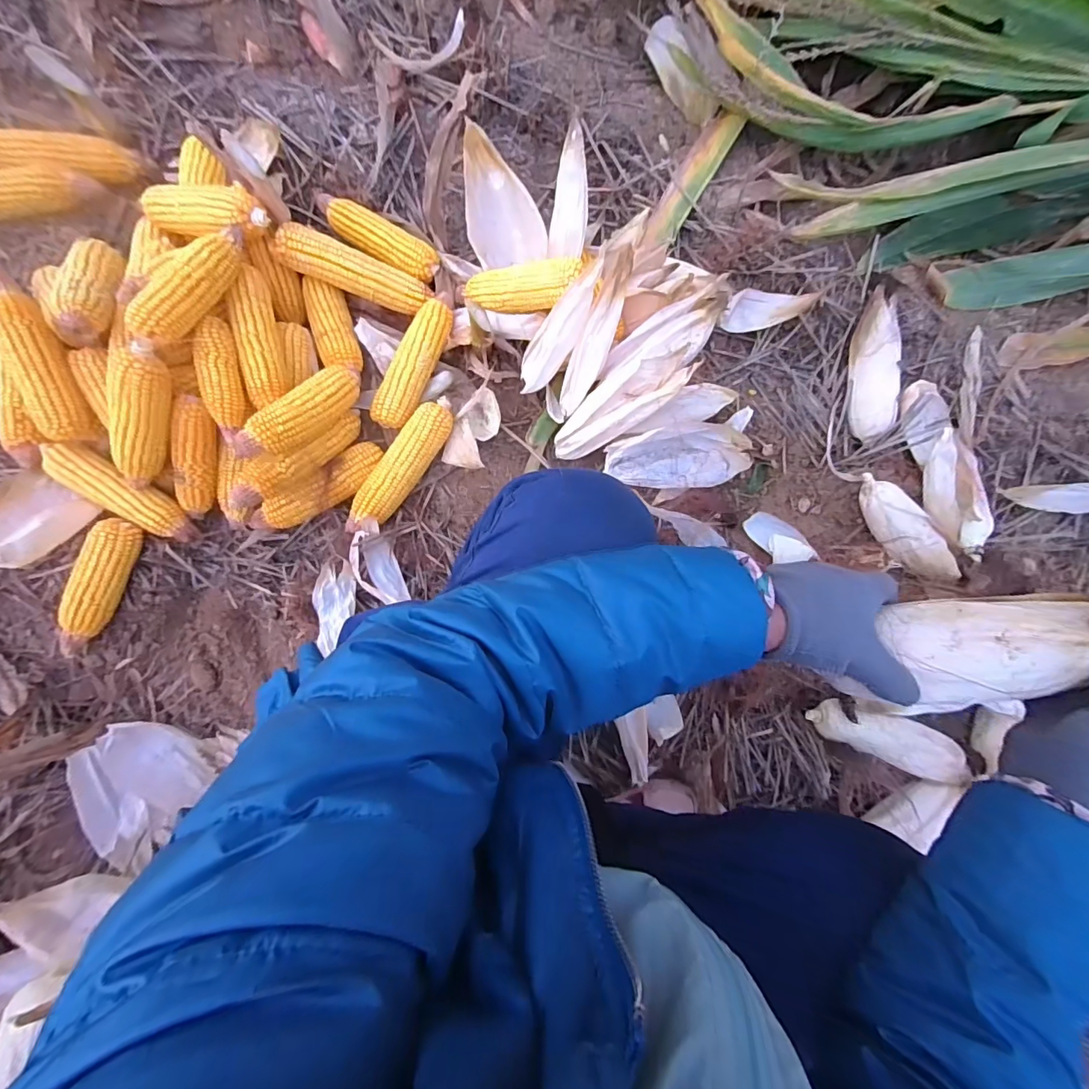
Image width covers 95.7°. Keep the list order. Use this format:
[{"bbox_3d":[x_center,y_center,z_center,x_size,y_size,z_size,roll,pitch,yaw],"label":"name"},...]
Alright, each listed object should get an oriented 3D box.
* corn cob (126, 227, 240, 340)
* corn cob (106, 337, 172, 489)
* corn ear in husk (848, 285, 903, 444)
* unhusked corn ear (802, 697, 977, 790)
[{"bbox_3d":[-0.423,-0.308,0.579,0.058,0.044,0.176,28,71,-2],"label":"corn cob"},{"bbox_3d":[-0.486,-0.150,0.592,0.044,0.050,0.190,25,118,-2],"label":"corn cob"},{"bbox_3d":[0.496,-0.267,0.733,0.062,0.053,0.216,3,84,-5],"label":"corn ear in husk"},{"bbox_3d":[0.487,0.274,0.697,0.209,0.073,0.069,22,83,-3],"label":"unhusked corn ear"}]

